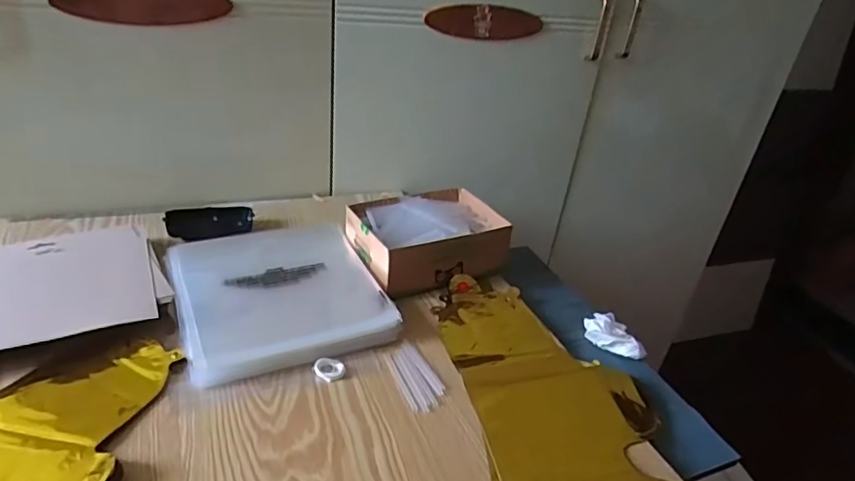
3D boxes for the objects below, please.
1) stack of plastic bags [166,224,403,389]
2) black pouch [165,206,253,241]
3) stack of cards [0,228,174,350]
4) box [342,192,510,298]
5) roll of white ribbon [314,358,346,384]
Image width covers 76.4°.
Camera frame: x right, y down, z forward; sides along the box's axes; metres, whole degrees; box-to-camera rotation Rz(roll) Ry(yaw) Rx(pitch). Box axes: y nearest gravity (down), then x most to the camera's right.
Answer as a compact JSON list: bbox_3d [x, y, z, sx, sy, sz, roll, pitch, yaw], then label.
[{"bbox_3d":[-0.172,0.056,0.621,0.209,0.030,0.234,-10,34,-27],"label":"stack of plastic bags"},{"bbox_3d":[-0.291,-0.022,0.730,0.105,0.027,0.044,-8,33,-24],"label":"black pouch"},{"bbox_3d":[-0.395,0.050,0.579,0.205,0.031,0.148,-10,34,-28],"label":"stack of cards"},{"bbox_3d":[0.001,-0.002,0.707,0.191,0.074,0.138,-11,35,-28],"label":"box"},{"bbox_3d":[-0.097,0.127,0.536,0.030,0.010,0.022,17,31,17],"label":"roll of white ribbon"}]

